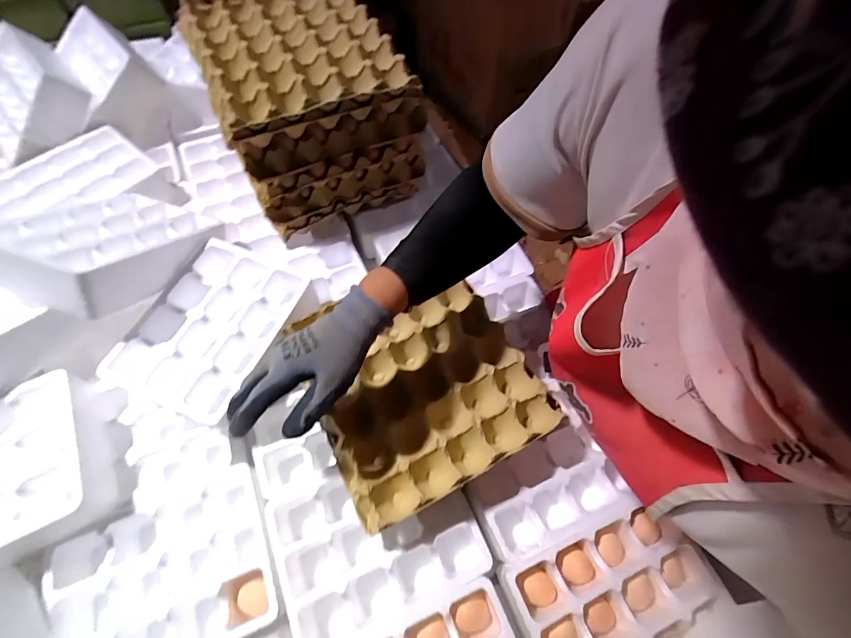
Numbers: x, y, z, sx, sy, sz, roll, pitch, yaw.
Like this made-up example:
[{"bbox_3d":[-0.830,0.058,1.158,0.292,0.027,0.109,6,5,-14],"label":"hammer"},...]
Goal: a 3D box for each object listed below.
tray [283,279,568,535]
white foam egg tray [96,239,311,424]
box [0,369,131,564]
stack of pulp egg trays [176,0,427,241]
[{"bbox_3d":[-0.011,0.076,0.523,0.268,0.063,0.282,-27,67,-16],"label":"tray"},{"bbox_3d":[-0.299,0.008,0.559,0.177,0.038,0.246,18,63,8],"label":"white foam egg tray"},{"bbox_3d":[-0.536,0.205,0.470,0.270,0.070,0.197,-25,66,-14],"label":"box"},{"bbox_3d":[-0.198,-0.358,0.690,0.291,0.245,0.312,-27,66,-15],"label":"stack of pulp egg trays"}]

